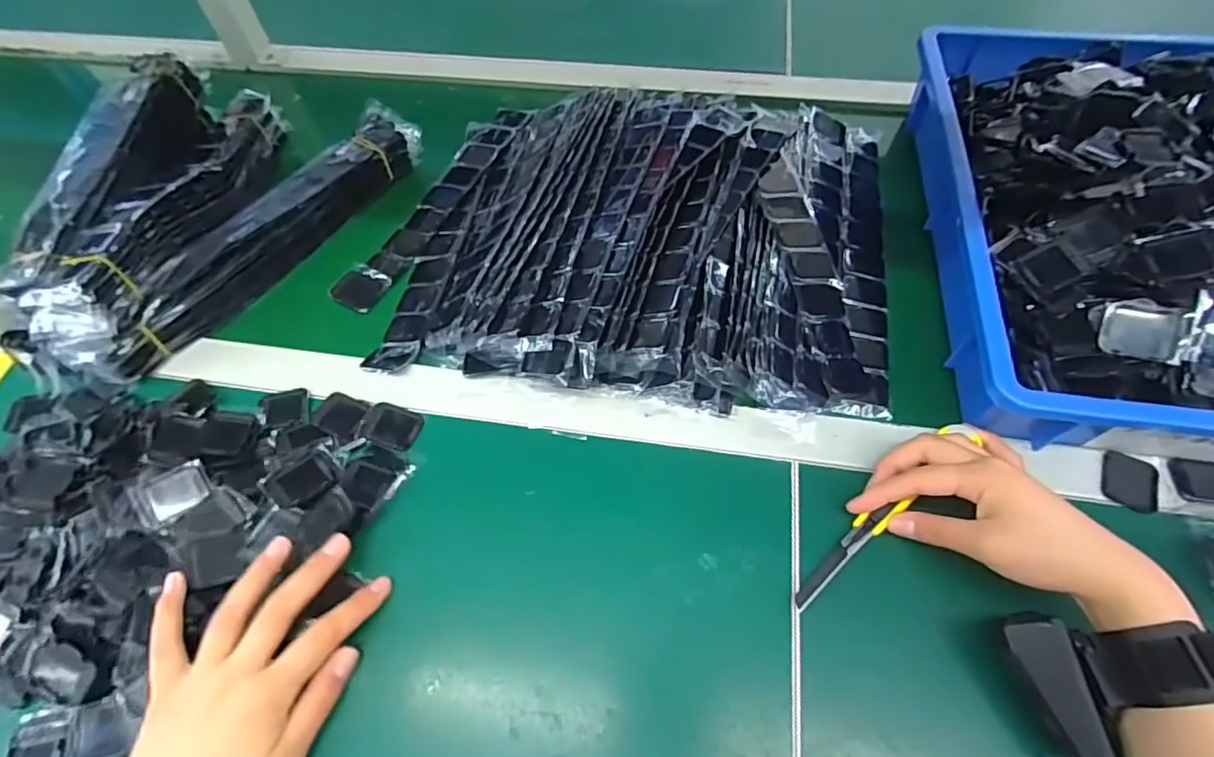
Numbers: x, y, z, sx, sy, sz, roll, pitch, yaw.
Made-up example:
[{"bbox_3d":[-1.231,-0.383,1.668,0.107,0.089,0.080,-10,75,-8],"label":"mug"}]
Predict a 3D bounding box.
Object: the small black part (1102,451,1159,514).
[{"bbox_3d":[0.360,0.069,0.390,0.035,0.004,0.040,17,62,12],"label":"small black part"}]

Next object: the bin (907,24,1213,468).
[{"bbox_3d":[0.422,-0.140,0.455,0.290,0.100,0.417,7,60,6],"label":"bin"}]

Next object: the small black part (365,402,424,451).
[{"bbox_3d":[-0.163,0.037,0.436,0.040,0.006,0.034,14,61,10],"label":"small black part"}]

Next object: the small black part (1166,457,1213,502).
[{"bbox_3d":[0.408,0.069,0.389,0.043,0.006,0.032,5,60,5],"label":"small black part"}]

